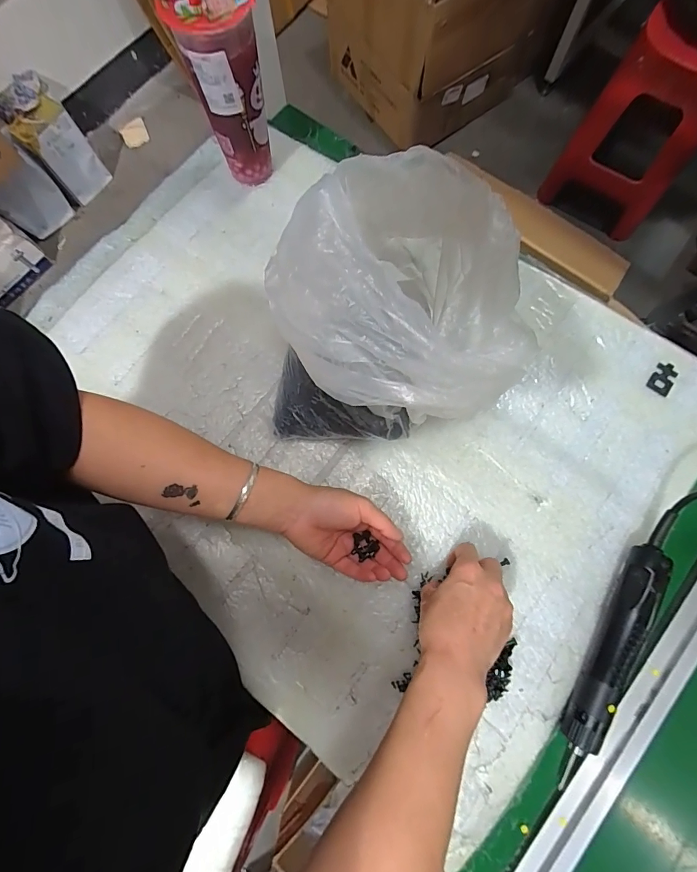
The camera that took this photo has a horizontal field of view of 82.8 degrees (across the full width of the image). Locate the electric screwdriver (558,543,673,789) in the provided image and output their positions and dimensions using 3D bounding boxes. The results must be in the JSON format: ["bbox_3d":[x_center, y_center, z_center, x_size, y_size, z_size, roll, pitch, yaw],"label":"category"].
[{"bbox_3d":[0.254,0.218,0.379,0.034,0.040,0.229,25,80,7],"label":"electric screwdriver"}]

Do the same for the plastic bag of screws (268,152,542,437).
[{"bbox_3d":[0.034,-0.093,0.359,0.203,0.223,0.188,11,78,3],"label":"plastic bag of screws"}]

